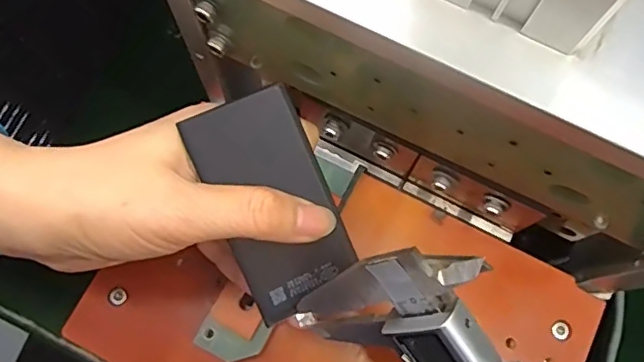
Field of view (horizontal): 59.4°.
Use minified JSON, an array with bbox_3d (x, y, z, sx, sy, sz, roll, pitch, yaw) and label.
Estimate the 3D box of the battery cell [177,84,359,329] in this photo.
[{"bbox_3d":[-0.018,0.010,0.217,0.044,0.005,0.084,-19,99,-6],"label":"battery cell"}]

